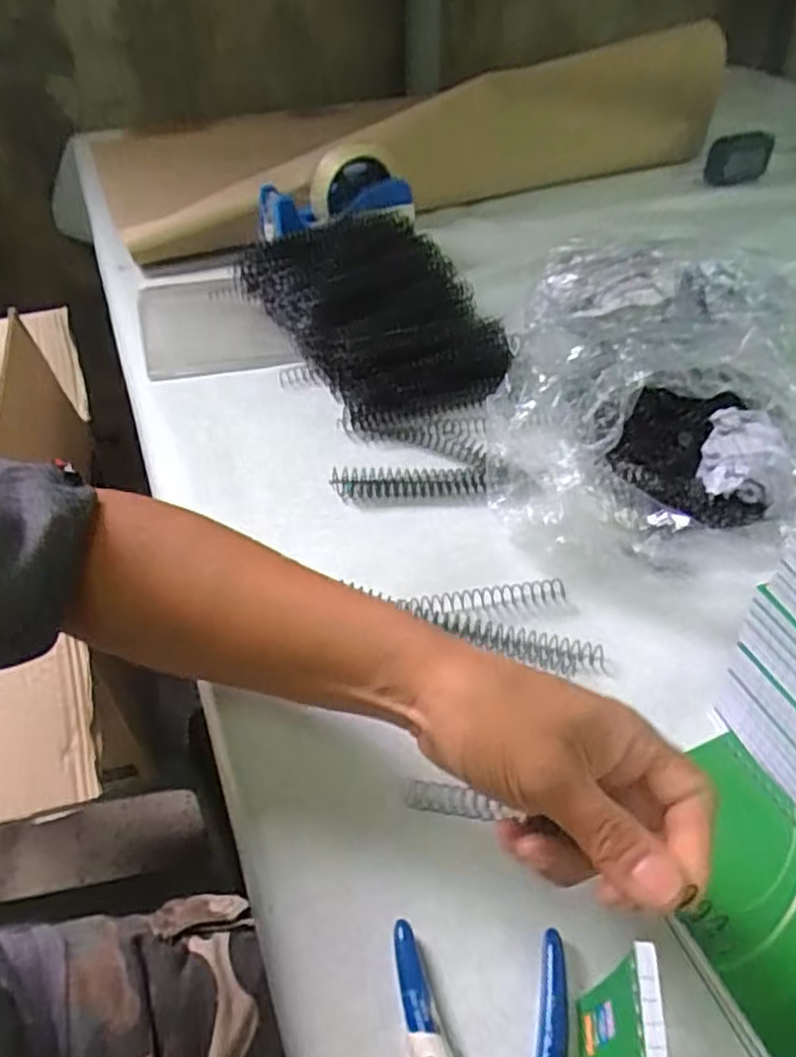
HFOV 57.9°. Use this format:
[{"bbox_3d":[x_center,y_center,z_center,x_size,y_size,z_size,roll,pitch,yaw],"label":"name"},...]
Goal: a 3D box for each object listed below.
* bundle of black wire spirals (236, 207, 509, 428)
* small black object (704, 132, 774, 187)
[{"bbox_3d":[-0.014,-0.192,0.628,0.160,0.072,0.253,-24,49,-21],"label":"bundle of black wire spirals"},{"bbox_3d":[0.435,-0.470,0.916,0.080,0.061,0.020,-6,47,8],"label":"small black object"}]

